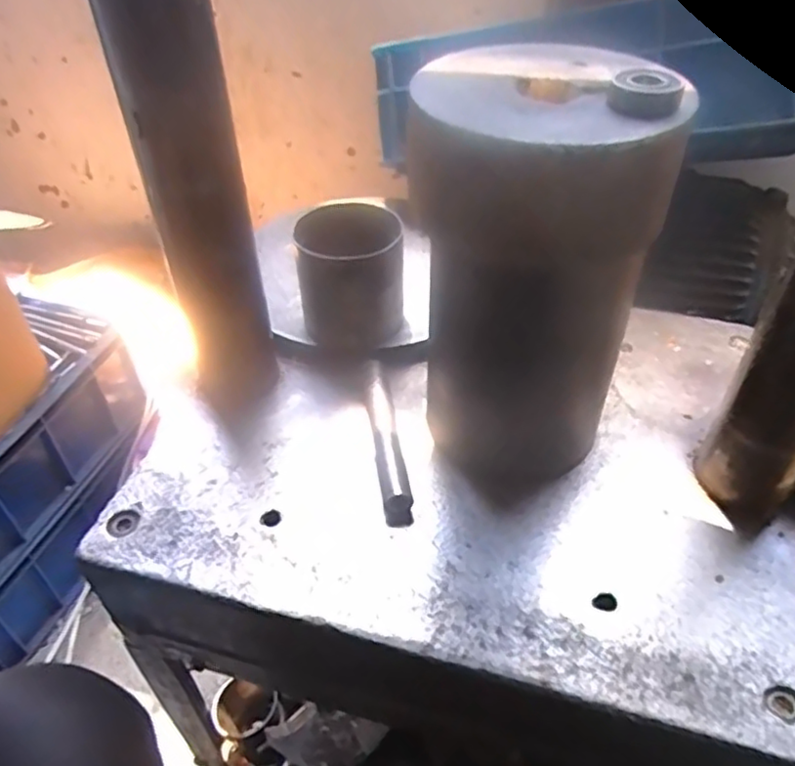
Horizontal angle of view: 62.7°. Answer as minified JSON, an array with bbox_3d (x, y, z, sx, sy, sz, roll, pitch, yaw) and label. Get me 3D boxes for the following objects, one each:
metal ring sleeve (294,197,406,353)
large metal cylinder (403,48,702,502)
[{"bbox_3d":[-0.038,-0.083,0.556,0.087,0.109,0.082,-5,43,-4],"label":"metal ring sleeve"},{"bbox_3d":[0.083,-0.062,0.425,0.141,0.261,0.139,16,46,18],"label":"large metal cylinder"}]

